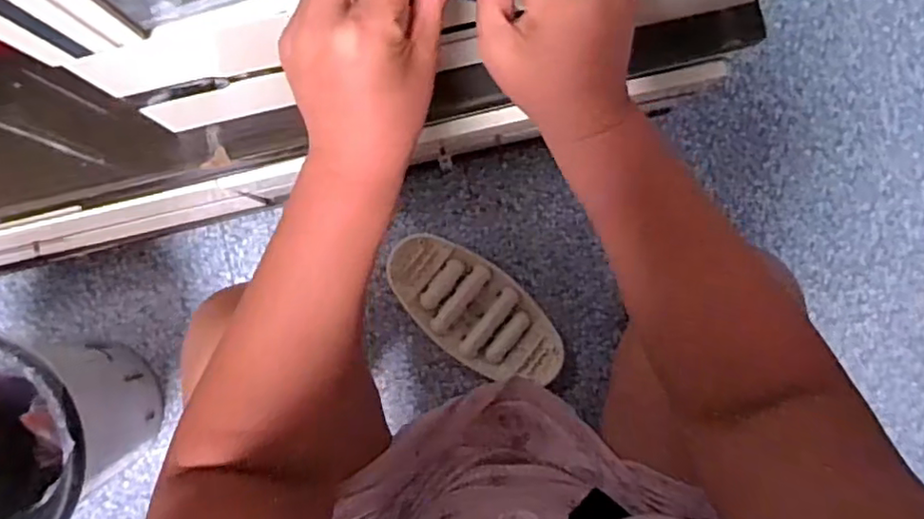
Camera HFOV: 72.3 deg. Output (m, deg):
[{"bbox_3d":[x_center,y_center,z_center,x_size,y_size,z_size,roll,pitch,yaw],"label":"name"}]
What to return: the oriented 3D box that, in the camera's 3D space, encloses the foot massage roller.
[{"bbox_3d":[0.018,0.074,0.896,0.277,0.033,0.127,41,89,1],"label":"foot massage roller"}]

